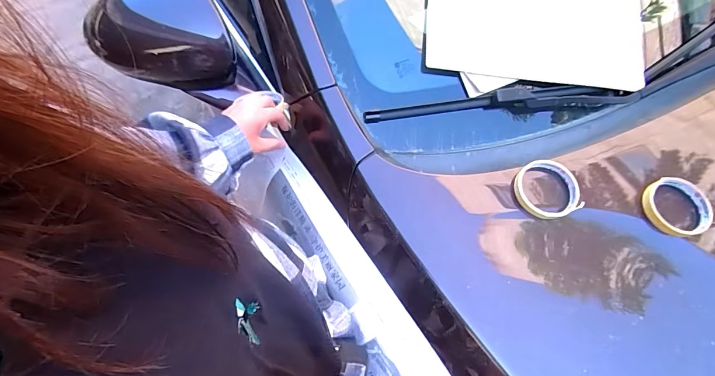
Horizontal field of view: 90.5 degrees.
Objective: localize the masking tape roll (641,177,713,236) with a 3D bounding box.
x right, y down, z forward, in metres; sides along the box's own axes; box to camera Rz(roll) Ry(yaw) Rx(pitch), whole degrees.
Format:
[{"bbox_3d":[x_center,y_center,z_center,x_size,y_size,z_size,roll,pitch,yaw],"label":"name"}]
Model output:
[{"bbox_3d":[0.458,0.025,0.505,0.080,0.027,0.083,-24,65,-10],"label":"masking tape roll"}]

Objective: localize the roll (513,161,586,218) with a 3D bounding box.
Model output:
[{"bbox_3d":[0.276,0.001,0.514,0.087,0.025,0.084,-1,63,1],"label":"roll"}]

